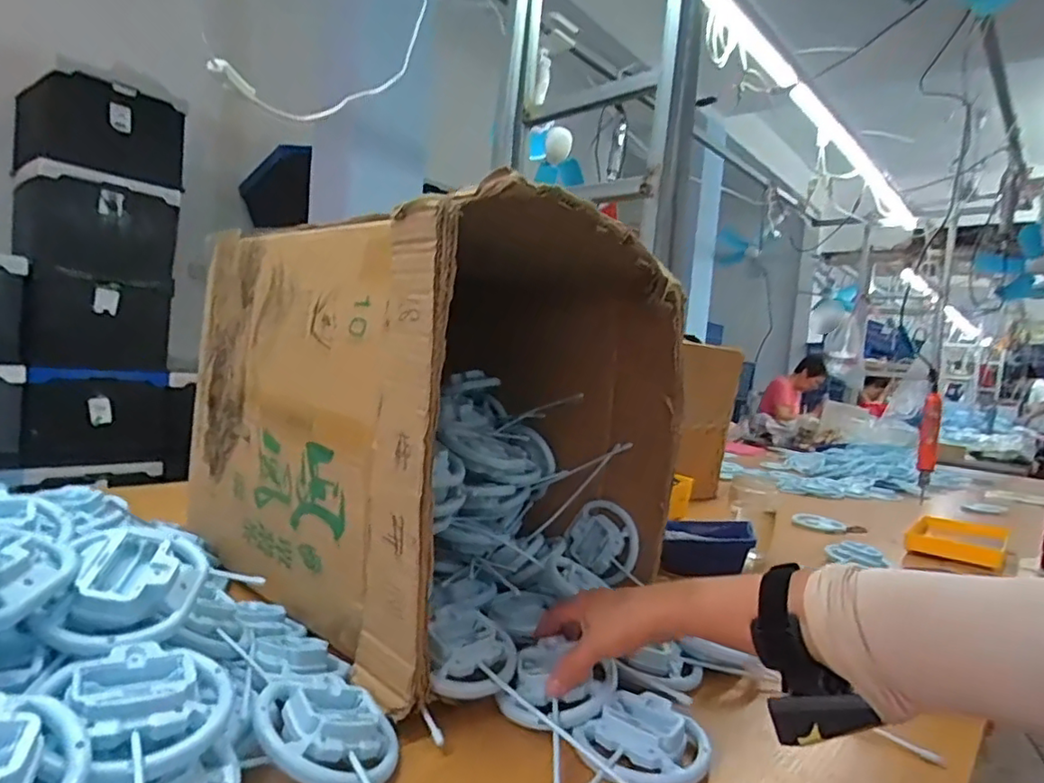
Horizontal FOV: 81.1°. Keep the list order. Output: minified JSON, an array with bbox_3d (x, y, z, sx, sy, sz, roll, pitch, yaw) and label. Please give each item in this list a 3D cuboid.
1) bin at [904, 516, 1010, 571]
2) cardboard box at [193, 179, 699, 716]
[{"bbox_3d":[0.804,0.270,1.129,0.145,0.035,0.246,8,4,40],"label":"bin"},{"bbox_3d":[-0.081,0.023,0.750,0.440,0.387,0.466,2,4,-45],"label":"cardboard box"}]

